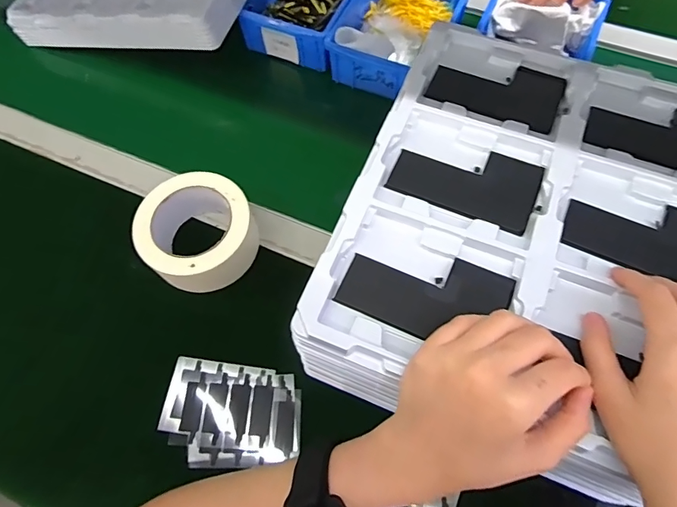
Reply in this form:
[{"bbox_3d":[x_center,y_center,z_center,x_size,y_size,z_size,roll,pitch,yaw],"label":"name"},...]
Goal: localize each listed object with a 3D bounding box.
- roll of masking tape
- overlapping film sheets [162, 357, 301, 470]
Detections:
[{"bbox_3d":[-0.140,-0.022,0.434,0.107,0.055,0.105,-1,66,1],"label":"roll of masking tape"},{"bbox_3d":[-0.095,0.144,0.387,0.122,0.004,0.087,4,66,3],"label":"overlapping film sheets"}]

